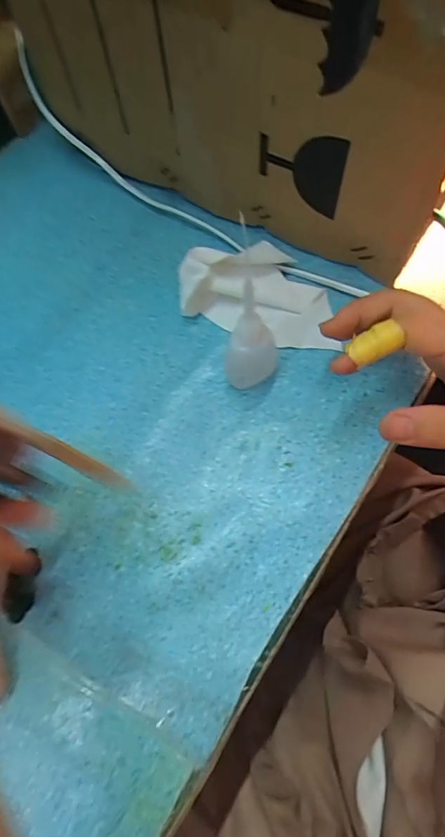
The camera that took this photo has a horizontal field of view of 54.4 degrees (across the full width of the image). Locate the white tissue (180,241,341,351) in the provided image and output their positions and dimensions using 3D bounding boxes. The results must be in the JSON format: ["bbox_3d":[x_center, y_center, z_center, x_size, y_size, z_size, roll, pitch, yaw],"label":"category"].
[{"bbox_3d":[0.031,-0.098,0.309,0.117,0.036,0.075,17,69,10],"label":"white tissue"}]

